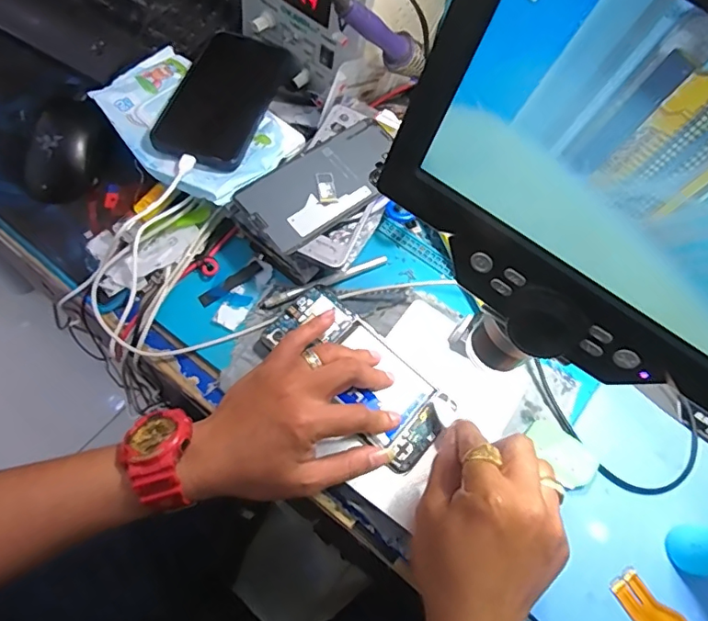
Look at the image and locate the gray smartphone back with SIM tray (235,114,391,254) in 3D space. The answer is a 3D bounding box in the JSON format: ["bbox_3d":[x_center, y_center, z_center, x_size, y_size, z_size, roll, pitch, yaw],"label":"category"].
[{"bbox_3d":[-0.022,-0.113,0.451,0.150,0.007,0.074,-36,75,-19],"label":"gray smartphone back with SIM tray"}]

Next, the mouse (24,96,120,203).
[{"bbox_3d":[-0.262,-0.150,0.477,0.068,0.038,0.101,13,65,-3],"label":"mouse"}]

